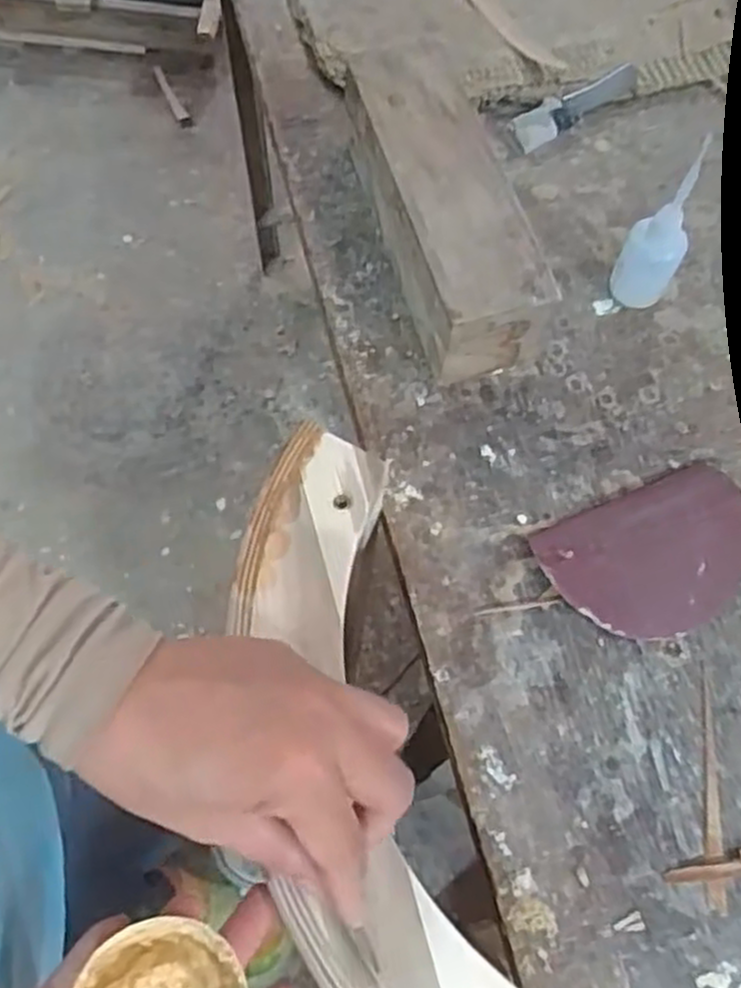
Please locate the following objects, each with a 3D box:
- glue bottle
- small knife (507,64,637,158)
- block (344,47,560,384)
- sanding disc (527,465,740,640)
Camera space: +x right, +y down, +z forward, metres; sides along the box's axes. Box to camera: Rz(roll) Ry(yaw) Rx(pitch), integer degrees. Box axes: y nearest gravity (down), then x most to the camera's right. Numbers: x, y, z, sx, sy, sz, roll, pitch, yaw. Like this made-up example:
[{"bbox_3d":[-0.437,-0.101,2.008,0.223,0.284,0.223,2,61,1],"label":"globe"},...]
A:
[{"bbox_3d":[0.168,-0.150,0.455,0.032,0.100,0.027,24,68,9],"label":"glue bottle"},{"bbox_3d":[0.144,-0.275,0.556,0.111,0.009,0.025,-37,72,-16],"label":"small knife"},{"bbox_3d":[0.043,-0.173,0.481,0.068,0.064,0.203,-15,68,-8],"label":"block"},{"bbox_3d":[0.155,0.032,0.423,0.118,0.013,0.078,-22,69,-11],"label":"sanding disc"}]

